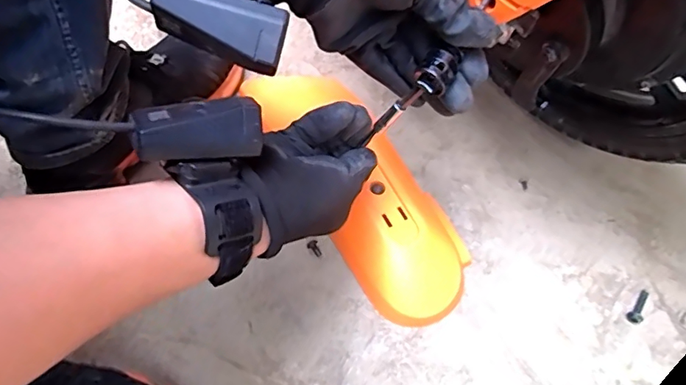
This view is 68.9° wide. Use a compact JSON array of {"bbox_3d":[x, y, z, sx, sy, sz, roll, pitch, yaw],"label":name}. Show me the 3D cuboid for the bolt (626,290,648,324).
[{"bbox_3d":[0.265,0.102,0.445,0.011,0.010,0.034,39,70,19],"label":"bolt"}]

